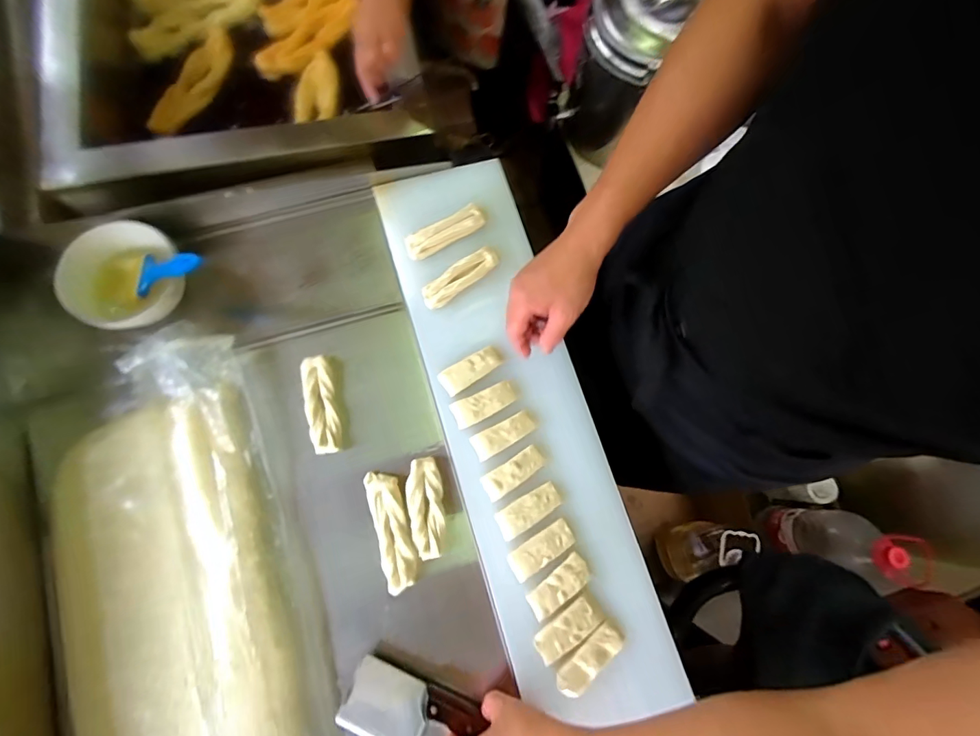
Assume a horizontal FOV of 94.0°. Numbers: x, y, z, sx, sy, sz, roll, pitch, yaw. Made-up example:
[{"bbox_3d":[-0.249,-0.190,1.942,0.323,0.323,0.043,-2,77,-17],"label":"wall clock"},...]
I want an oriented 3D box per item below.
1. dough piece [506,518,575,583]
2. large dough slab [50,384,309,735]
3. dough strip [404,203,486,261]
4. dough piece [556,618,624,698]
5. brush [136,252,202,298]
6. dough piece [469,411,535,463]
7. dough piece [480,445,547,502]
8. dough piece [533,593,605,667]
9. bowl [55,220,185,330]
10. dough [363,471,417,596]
[{"bbox_3d":[0.059,0.210,0.527,0.081,0.015,0.032,-32,80,-8],"label":"dough piece"},{"bbox_3d":[-0.306,0.388,0.465,0.236,0.041,0.730,-18,78,-6],"label":"large dough slab"},{"bbox_3d":[-0.062,-0.184,0.617,0.111,0.015,0.034,-30,79,-8],"label":"dough strip"},{"bbox_3d":[0.110,0.320,0.503,0.090,0.013,0.032,-41,81,-10],"label":"dough piece"},{"bbox_3d":[-0.375,-0.119,0.534,0.117,0.012,0.052,-7,75,26],"label":"brush"},{"bbox_3d":[0.016,0.080,0.558,0.080,0.011,0.031,-29,79,-8],"label":"dough piece"},{"bbox_3d":[0.028,0.125,0.549,0.079,0.012,0.031,-33,80,-9],"label":"dough piece"},{"bbox_3d":[0.086,0.290,0.508,0.082,0.011,0.035,-34,80,-9],"label":"dough piece"},{"bbox_3d":[-0.439,-0.107,0.551,0.119,0.050,0.119,0,77,-2],"label":"bowl"},{"bbox_3d":[-0.116,0.187,0.534,0.040,0.022,0.134,-15,78,-5],"label":"dough"}]

